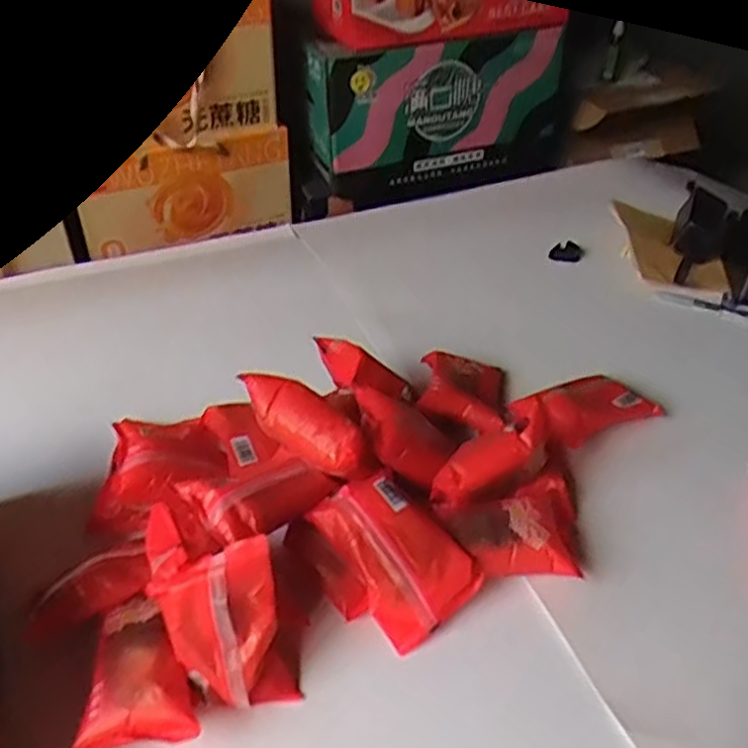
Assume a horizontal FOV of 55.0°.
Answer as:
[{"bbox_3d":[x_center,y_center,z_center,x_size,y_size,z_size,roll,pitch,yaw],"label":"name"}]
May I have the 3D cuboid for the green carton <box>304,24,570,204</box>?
[{"bbox_3d":[0.120,-0.471,1.304,0.468,0.262,0.110,-9,39,-10],"label":"green carton"}]

